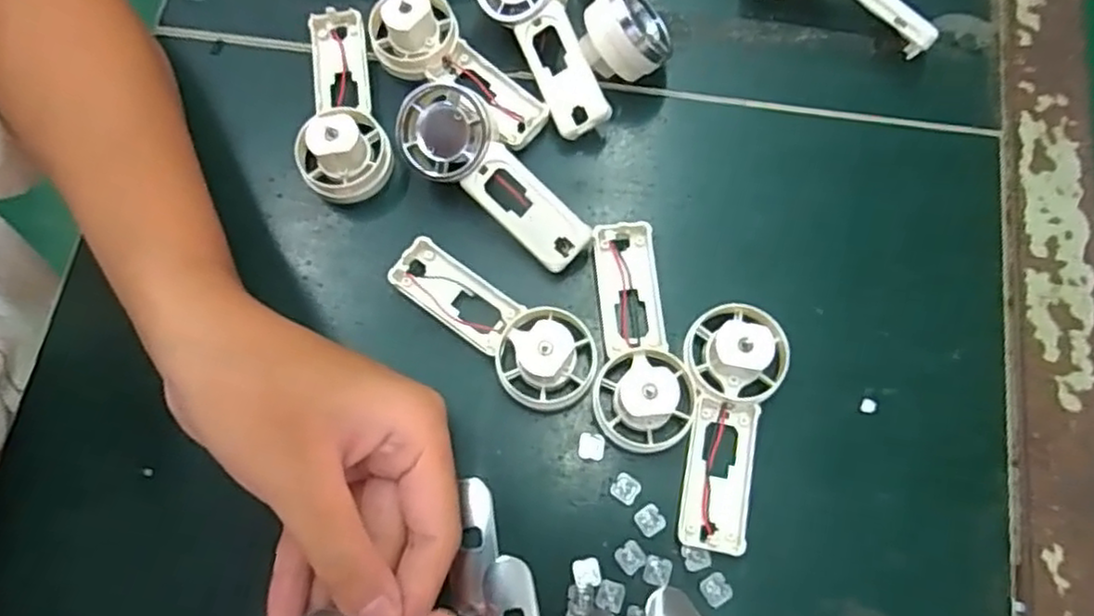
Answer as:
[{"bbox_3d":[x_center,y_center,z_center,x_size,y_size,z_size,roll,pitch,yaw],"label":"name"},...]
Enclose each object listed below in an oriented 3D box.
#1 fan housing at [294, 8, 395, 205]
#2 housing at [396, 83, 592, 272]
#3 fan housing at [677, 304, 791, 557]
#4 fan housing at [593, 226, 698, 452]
[{"bbox_3d":[-0.093,-0.092,0.310,0.039,0.029,0.094,-12,73,-2],"label":"fan housing"},{"bbox_3d":[-0.022,-0.053,0.295,0.092,0.031,0.034,40,78,12],"label":"housing"},{"bbox_3d":[0.070,0.045,0.267,0.037,0.020,0.091,9,86,4],"label":"fan housing"},{"bbox_3d":[0.038,0.009,0.278,0.038,0.029,0.091,1,73,1],"label":"fan housing"}]

